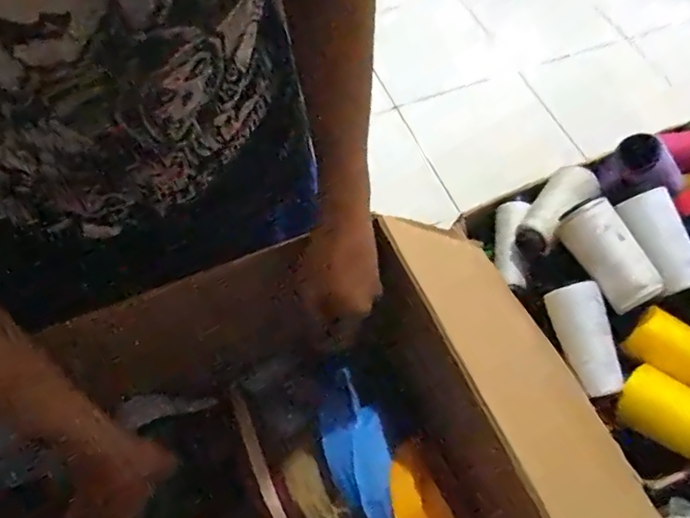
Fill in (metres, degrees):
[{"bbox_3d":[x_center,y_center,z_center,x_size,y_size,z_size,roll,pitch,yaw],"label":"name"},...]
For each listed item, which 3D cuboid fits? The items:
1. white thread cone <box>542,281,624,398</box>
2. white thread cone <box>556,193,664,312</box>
[{"bbox_3d":[0.235,0.077,0.547,0.042,0.045,0.106,-12,60,-7],"label":"white thread cone"},{"bbox_3d":[0.260,-0.004,0.556,0.048,0.046,0.110,-22,62,-13],"label":"white thread cone"}]

